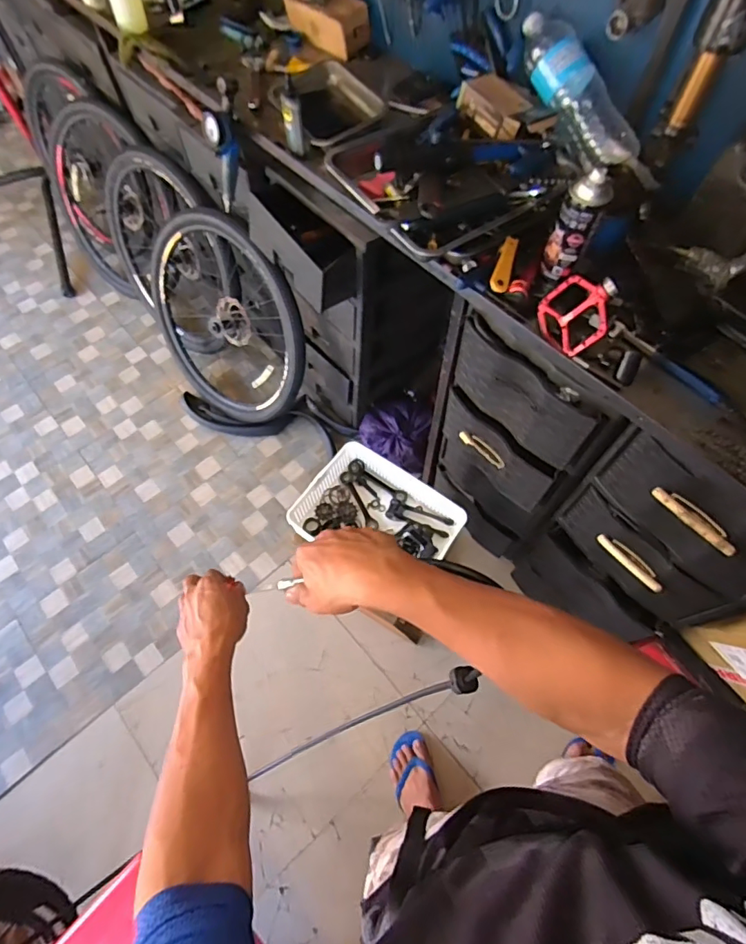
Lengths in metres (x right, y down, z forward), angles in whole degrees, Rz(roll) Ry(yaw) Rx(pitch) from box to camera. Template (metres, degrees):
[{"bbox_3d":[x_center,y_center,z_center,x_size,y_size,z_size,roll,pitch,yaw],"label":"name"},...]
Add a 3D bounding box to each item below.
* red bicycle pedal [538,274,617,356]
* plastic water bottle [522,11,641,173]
[{"bbox_3d":[0.317,-0.250,0.765,0.017,0.122,0.116,-3,67,-38],"label":"red bicycle pedal"},{"bbox_3d":[0.354,-0.665,0.872,0.099,0.069,0.301,-35,92,-16],"label":"plastic water bottle"}]

